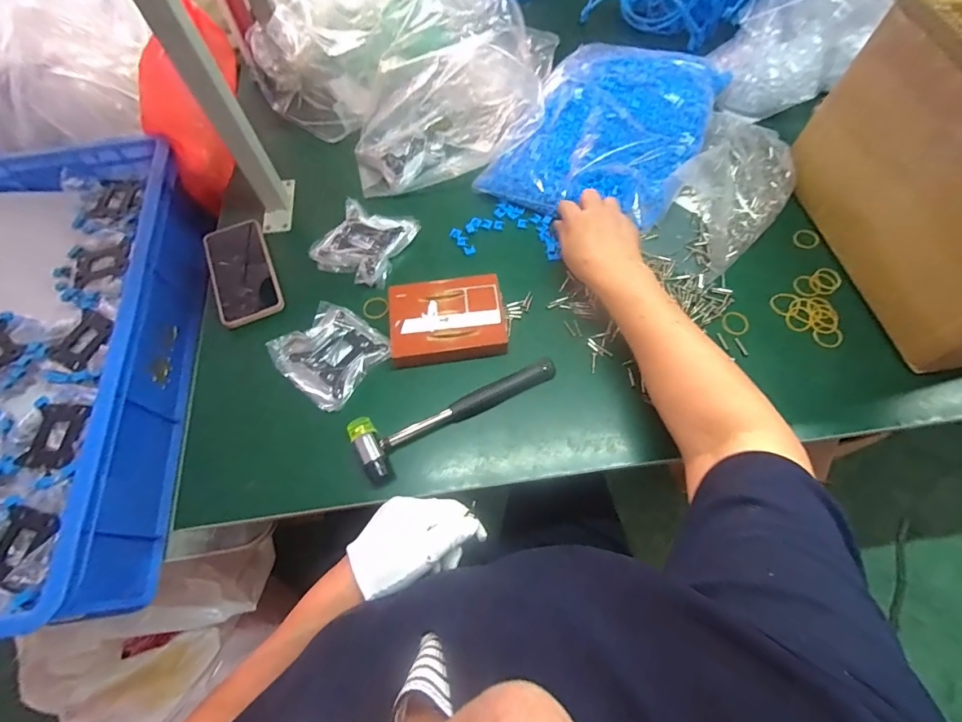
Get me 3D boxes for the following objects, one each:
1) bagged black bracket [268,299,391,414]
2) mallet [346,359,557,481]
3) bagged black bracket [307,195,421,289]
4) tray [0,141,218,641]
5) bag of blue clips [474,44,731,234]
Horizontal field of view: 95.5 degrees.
[{"bbox_3d":[-0.186,-0.011,0.541,0.119,0.018,0.113,36,73,16],"label":"bagged black bracket"},{"bbox_3d":[-0.031,0.045,0.501,0.238,0.025,0.068,-30,69,-11],"label":"mallet"},{"bbox_3d":[-0.161,-0.164,0.601,0.109,0.023,0.118,18,68,10],"label":"bagged black bracket"},{"bbox_3d":[-0.613,-0.014,0.570,0.392,0.131,0.610,-9,66,-2],"label":"tray"},{"bbox_3d":[0.181,-0.334,0.626,0.251,0.056,0.314,29,84,5],"label":"bag of blue clips"}]

